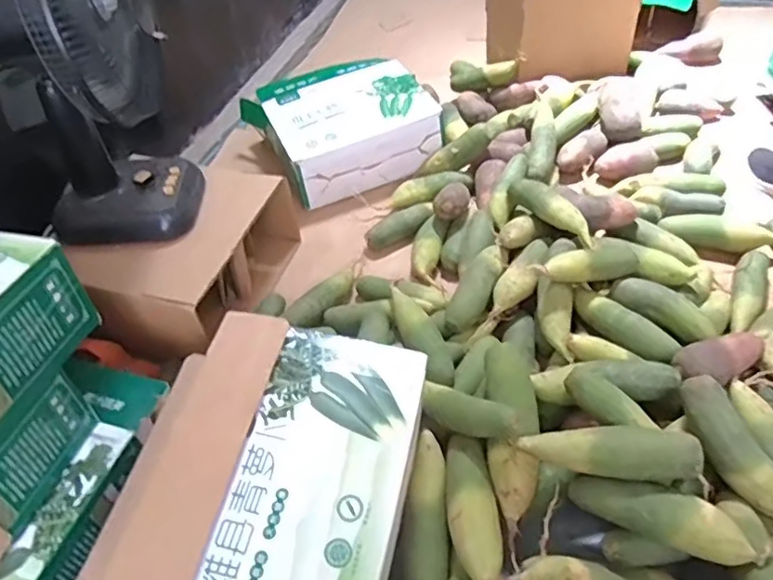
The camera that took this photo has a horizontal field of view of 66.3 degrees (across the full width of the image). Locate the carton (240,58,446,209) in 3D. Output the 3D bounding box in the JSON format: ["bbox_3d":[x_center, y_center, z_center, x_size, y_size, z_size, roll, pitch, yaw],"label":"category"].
[{"bbox_3d":[-0.112,-0.395,1.401,0.388,0.121,0.365,-20,47,-12],"label":"carton"}]

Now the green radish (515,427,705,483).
[{"bbox_3d":[0.265,0.196,0.714,0.203,0.052,0.055,6,47,12],"label":"green radish"}]

